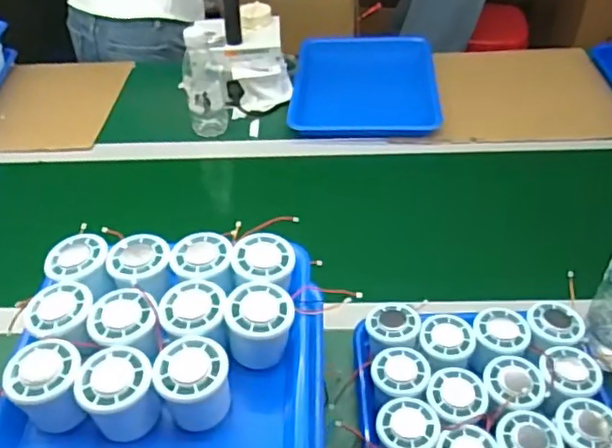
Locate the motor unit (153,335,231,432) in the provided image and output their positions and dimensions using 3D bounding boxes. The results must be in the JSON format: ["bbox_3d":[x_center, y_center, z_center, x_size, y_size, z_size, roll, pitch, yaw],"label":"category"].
[{"bbox_3d":[-0.088,0.133,0.481,0.055,0.061,0.058,-17,44,-12],"label":"motor unit"}]

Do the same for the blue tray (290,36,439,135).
[{"bbox_3d":[0.106,-0.262,1.084,0.252,0.024,0.316,0,43,6],"label":"blue tray"}]

